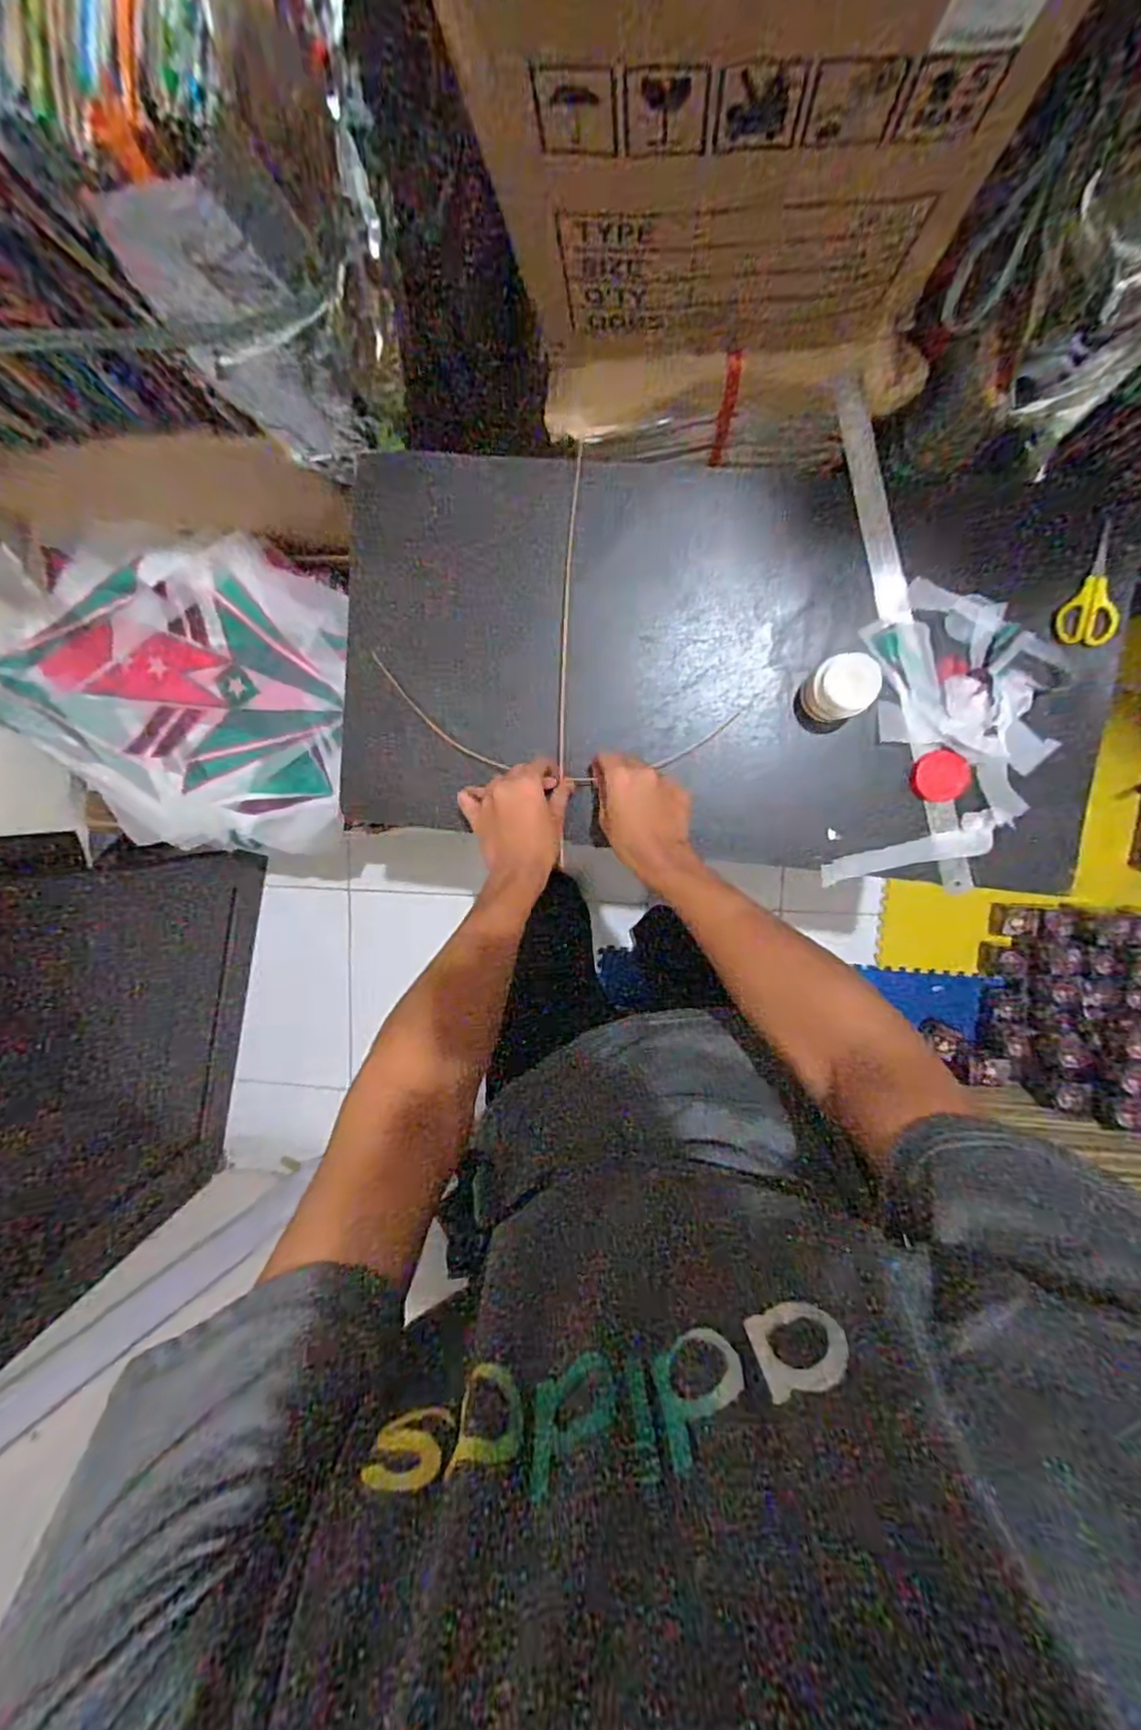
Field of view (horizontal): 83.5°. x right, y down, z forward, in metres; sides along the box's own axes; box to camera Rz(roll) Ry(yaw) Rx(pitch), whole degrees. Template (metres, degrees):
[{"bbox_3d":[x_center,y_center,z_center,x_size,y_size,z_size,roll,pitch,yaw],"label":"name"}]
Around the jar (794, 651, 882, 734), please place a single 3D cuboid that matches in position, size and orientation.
[{"bbox_3d":[0.260,-0.168,0.627,0.064,0.069,0.060,1,96,6],"label":"jar"}]

